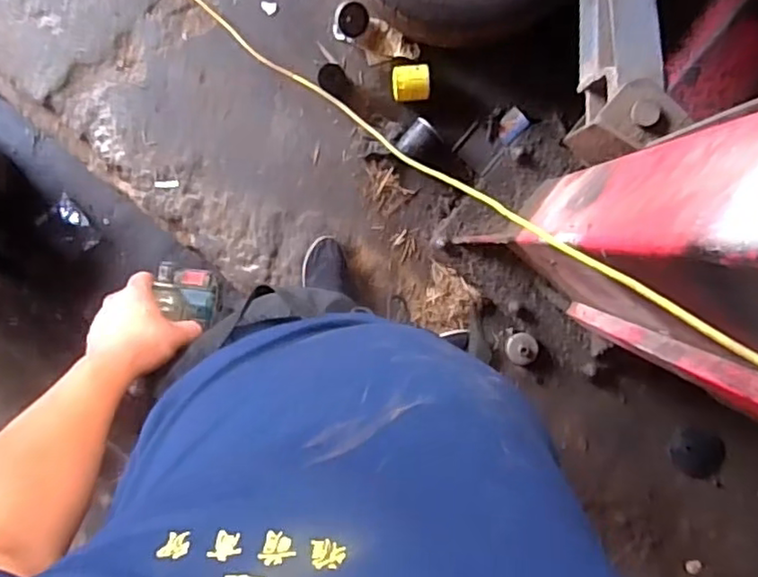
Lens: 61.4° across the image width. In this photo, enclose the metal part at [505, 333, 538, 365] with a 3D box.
[{"bbox_3d":[0.345,0.146,1.544,0.075,0.022,0.078,0,96,3],"label":"metal part"}]

